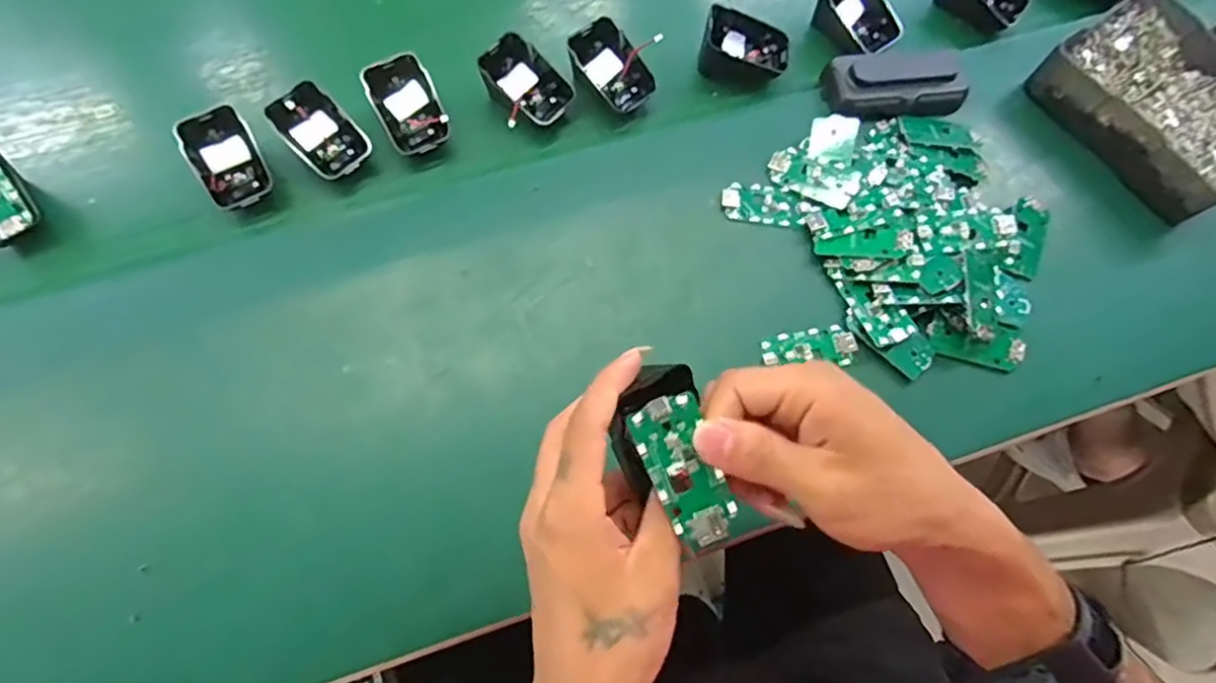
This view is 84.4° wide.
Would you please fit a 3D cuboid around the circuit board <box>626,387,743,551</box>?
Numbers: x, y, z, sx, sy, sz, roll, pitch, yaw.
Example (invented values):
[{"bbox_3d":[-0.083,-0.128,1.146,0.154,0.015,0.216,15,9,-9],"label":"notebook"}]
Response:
[{"bbox_3d":[0.034,0.056,0.293,0.030,0.008,0.063,-23,82,-9],"label":"circuit board"}]

